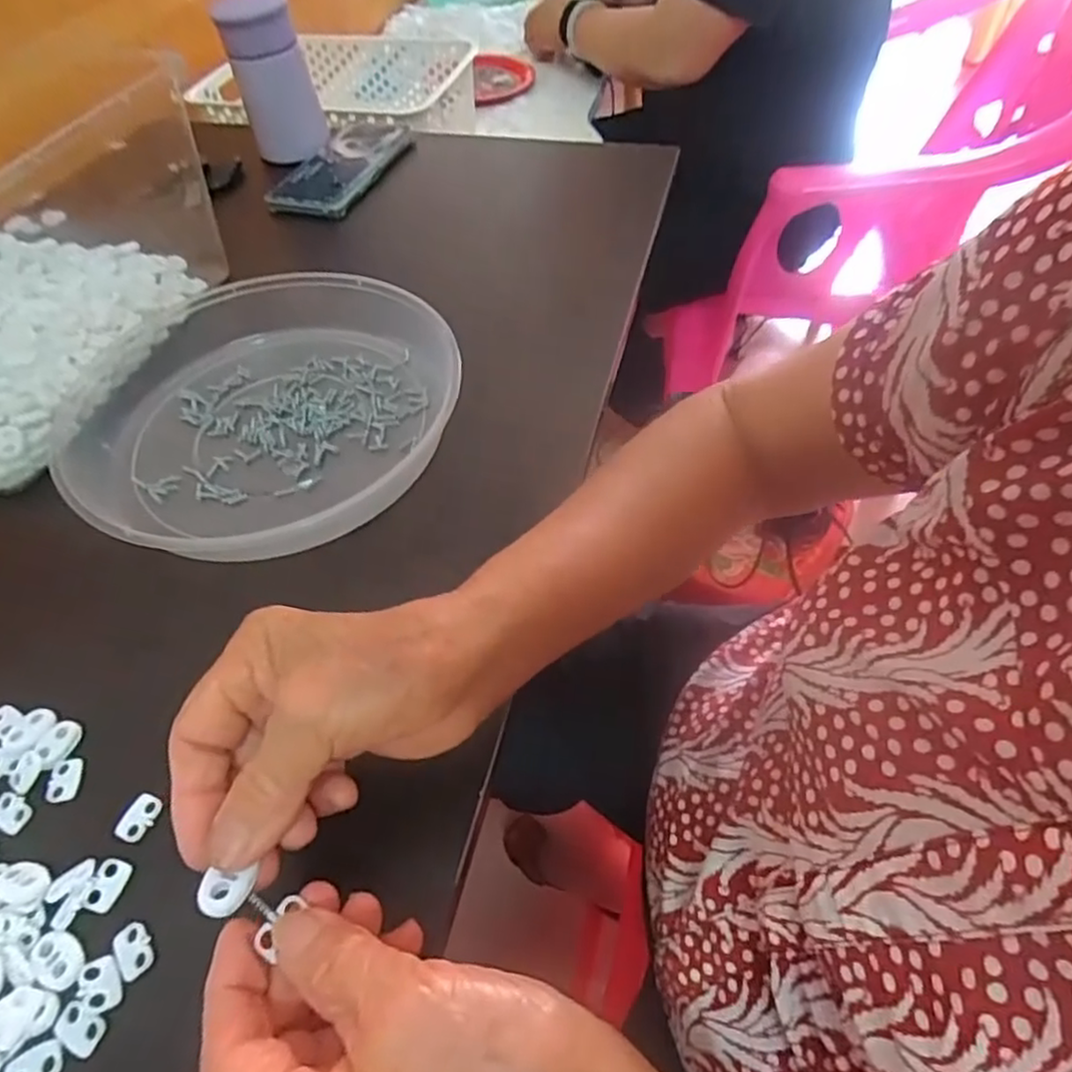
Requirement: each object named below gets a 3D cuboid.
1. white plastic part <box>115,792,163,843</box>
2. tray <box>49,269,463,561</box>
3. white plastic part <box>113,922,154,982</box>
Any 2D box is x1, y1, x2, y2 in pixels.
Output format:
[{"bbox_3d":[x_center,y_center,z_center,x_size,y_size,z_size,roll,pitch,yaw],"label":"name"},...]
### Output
[{"bbox_3d":[-0.171,0.120,0.289,0.015,0.004,0.020,9,54,10],"label":"white plastic part"},{"bbox_3d":[-0.183,-0.095,0.433,0.244,0.038,0.229,-2,53,2],"label":"tray"},{"bbox_3d":[-0.155,0.158,0.258,0.012,0.004,0.020,-34,58,-20],"label":"white plastic part"}]

